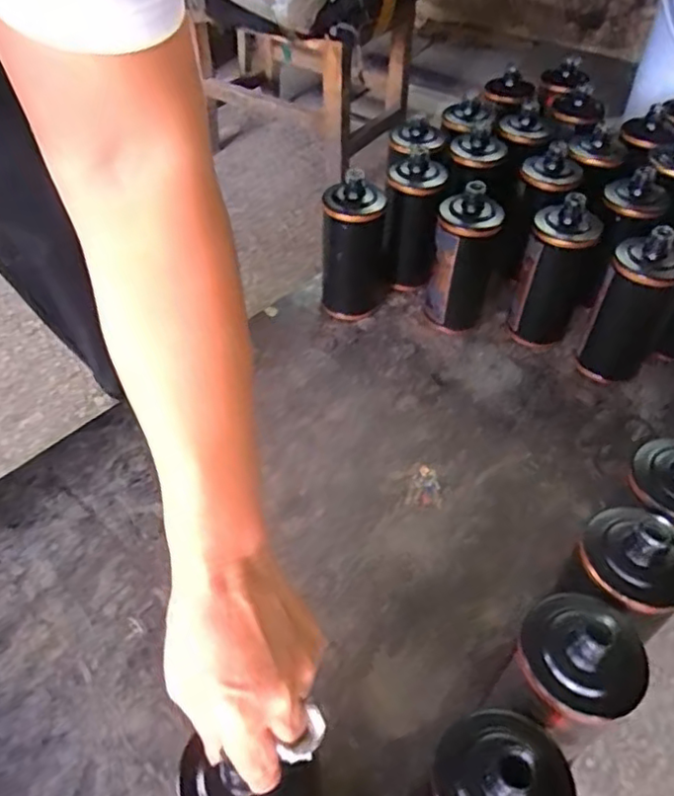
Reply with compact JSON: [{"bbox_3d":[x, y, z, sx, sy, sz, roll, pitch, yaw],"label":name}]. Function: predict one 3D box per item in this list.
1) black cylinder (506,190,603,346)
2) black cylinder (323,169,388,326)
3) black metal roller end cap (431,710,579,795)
[{"bbox_3d":[0.268,-0.155,0.767,0.078,0.178,0.069,19,51,16],"label":"black cylinder"},{"bbox_3d":[0.024,-0.192,0.808,0.083,0.173,0.075,0,49,-1],"label":"black cylinder"},{"bbox_3d":[0.095,0.214,0.346,0.075,0.045,0.078,0,49,0],"label":"black metal roller end cap"}]

